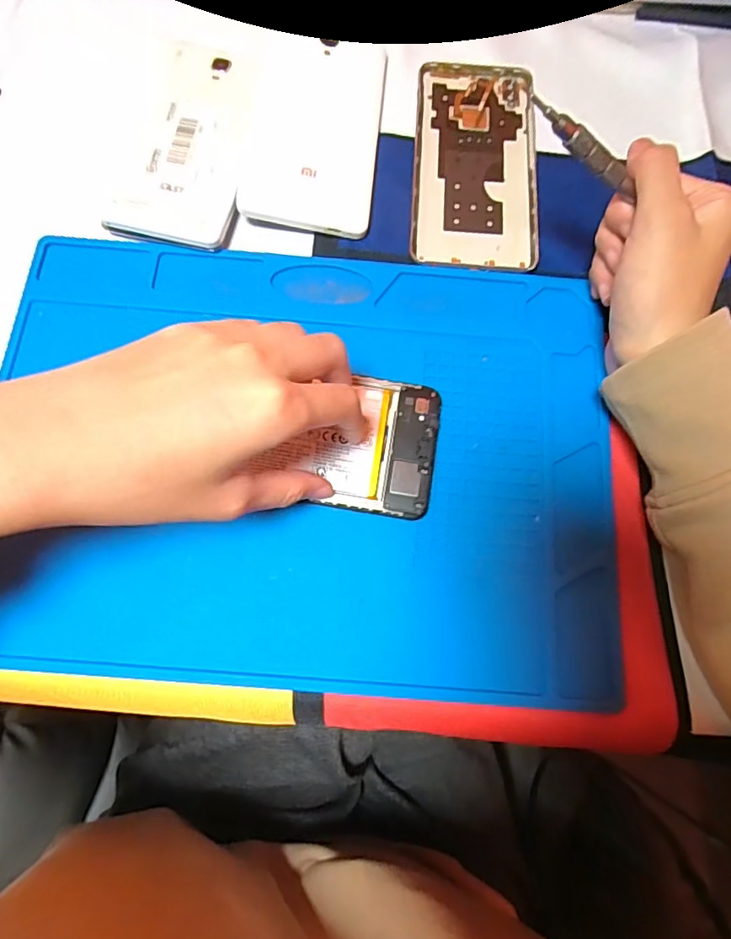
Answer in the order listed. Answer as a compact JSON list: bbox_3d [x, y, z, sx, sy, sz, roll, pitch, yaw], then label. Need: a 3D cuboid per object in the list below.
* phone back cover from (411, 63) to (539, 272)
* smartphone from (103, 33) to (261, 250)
[{"bbox_3d":[0.068,-0.192,0.314,0.075,0.005,0.153,5,75,-1],"label":"phone back cover"},{"bbox_3d":[-0.104,-0.196,0.302,0.069,0.010,0.140,8,75,0],"label":"smartphone"}]

